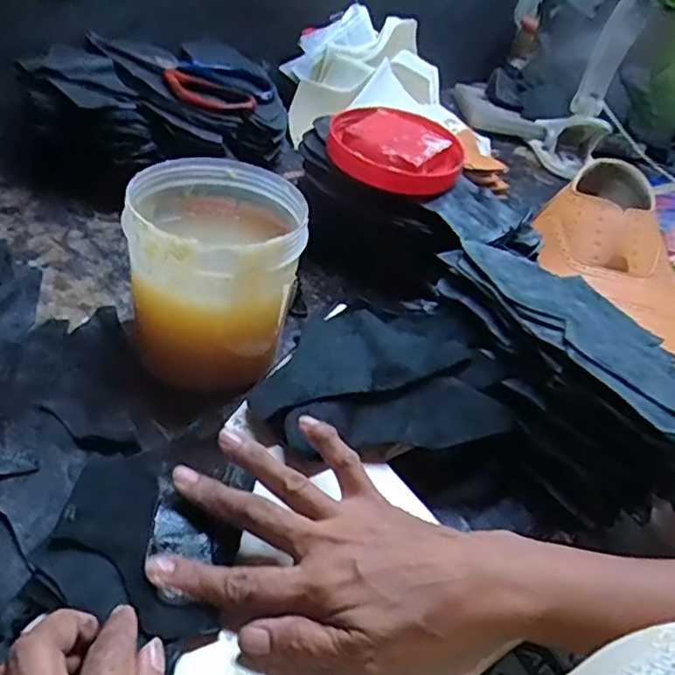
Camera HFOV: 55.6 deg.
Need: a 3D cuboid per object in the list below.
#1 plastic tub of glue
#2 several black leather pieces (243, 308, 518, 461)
[{"bbox_3d":[-0.086,-0.047,0.457,0.114,0.114,0.118,2,40,-13],"label":"plastic tub of glue"},{"bbox_3d":[0.024,0.023,0.434,0.157,0.020,0.115,-9,53,-7],"label":"several black leather pieces"}]

